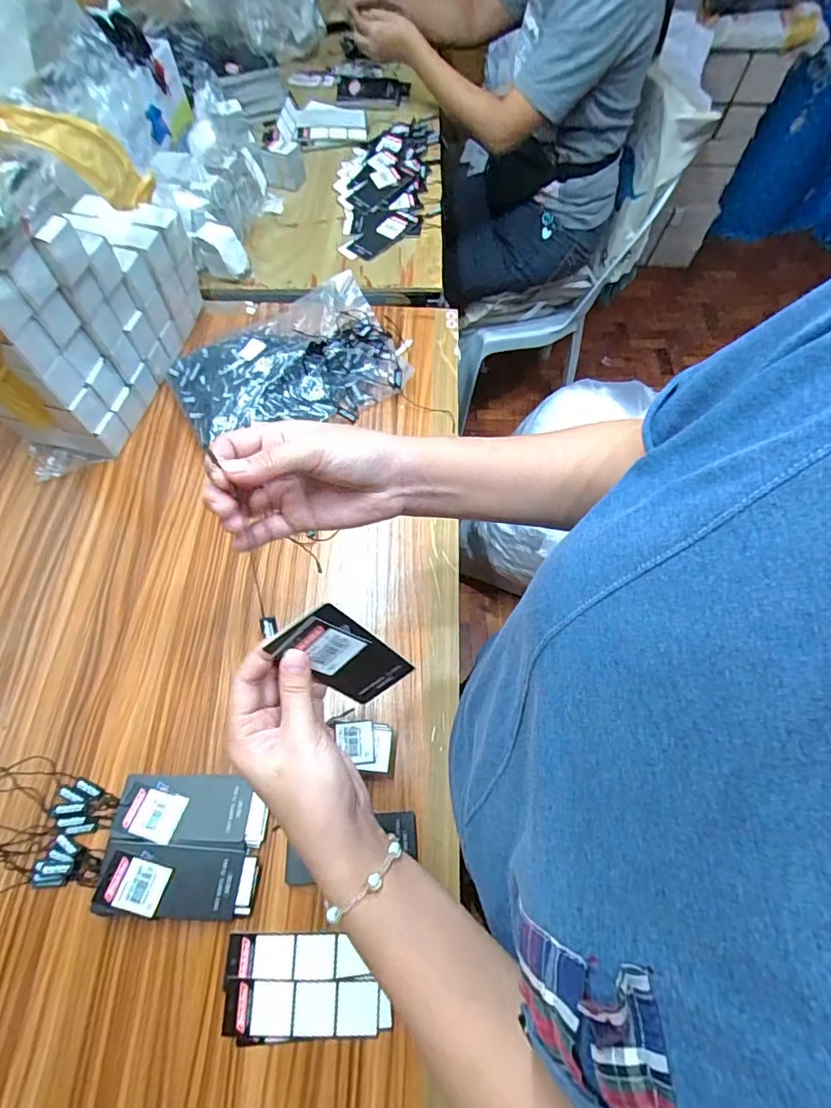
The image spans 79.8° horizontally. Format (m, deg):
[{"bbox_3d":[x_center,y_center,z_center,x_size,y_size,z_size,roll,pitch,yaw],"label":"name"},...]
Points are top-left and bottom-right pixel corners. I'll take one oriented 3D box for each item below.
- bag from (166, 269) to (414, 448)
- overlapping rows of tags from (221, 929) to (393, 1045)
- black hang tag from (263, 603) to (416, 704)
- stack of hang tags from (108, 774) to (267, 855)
[{"bbox_3d":[-0.160,-0.244,0.628,0.279,0.051,0.194,-27,69,-12],"label":"bag"},{"bbox_3d":[-0.088,0.341,0.395,0.124,0.005,0.068,0,66,0],"label":"overlapping rows of tags"},{"bbox_3d":[-0.045,0.068,0.324,0.047,0.106,0.004,-37,45,6],"label":"black hang tag"},{"bbox_3d":[-0.193,0.223,0.433,0.120,0.024,0.055,6,66,2],"label":"stack of hang tags"}]

